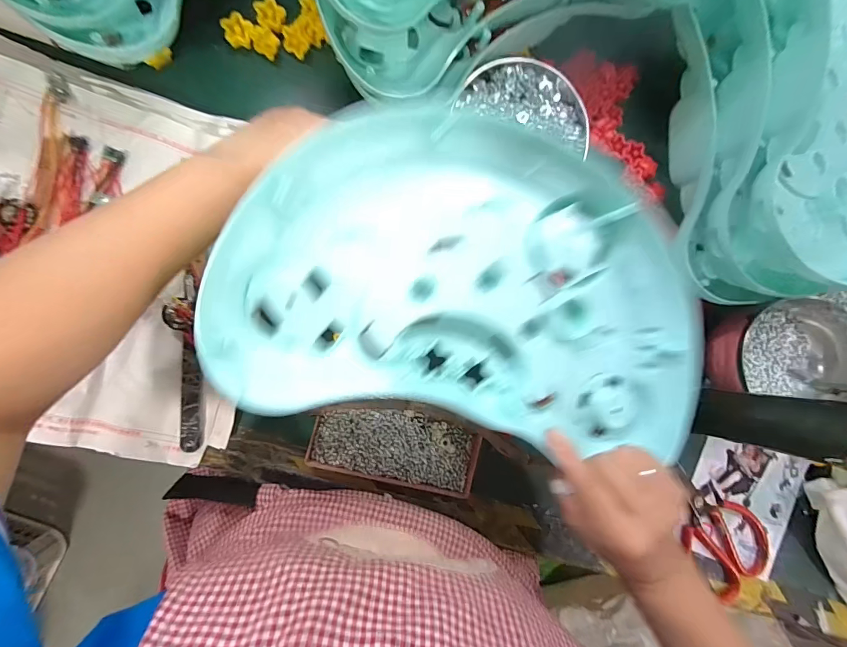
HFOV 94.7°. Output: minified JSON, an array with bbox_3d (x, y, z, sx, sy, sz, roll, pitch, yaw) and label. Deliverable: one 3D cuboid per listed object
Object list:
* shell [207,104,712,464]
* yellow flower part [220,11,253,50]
[{"bbox_3d":[0.046,-0.025,0.273,0.322,0.054,0.216,13,90,-10],"label":"shell"},{"bbox_3d":[-0.171,-0.271,0.360,0.027,0.008,0.027,2,88,-10],"label":"yellow flower part"}]

